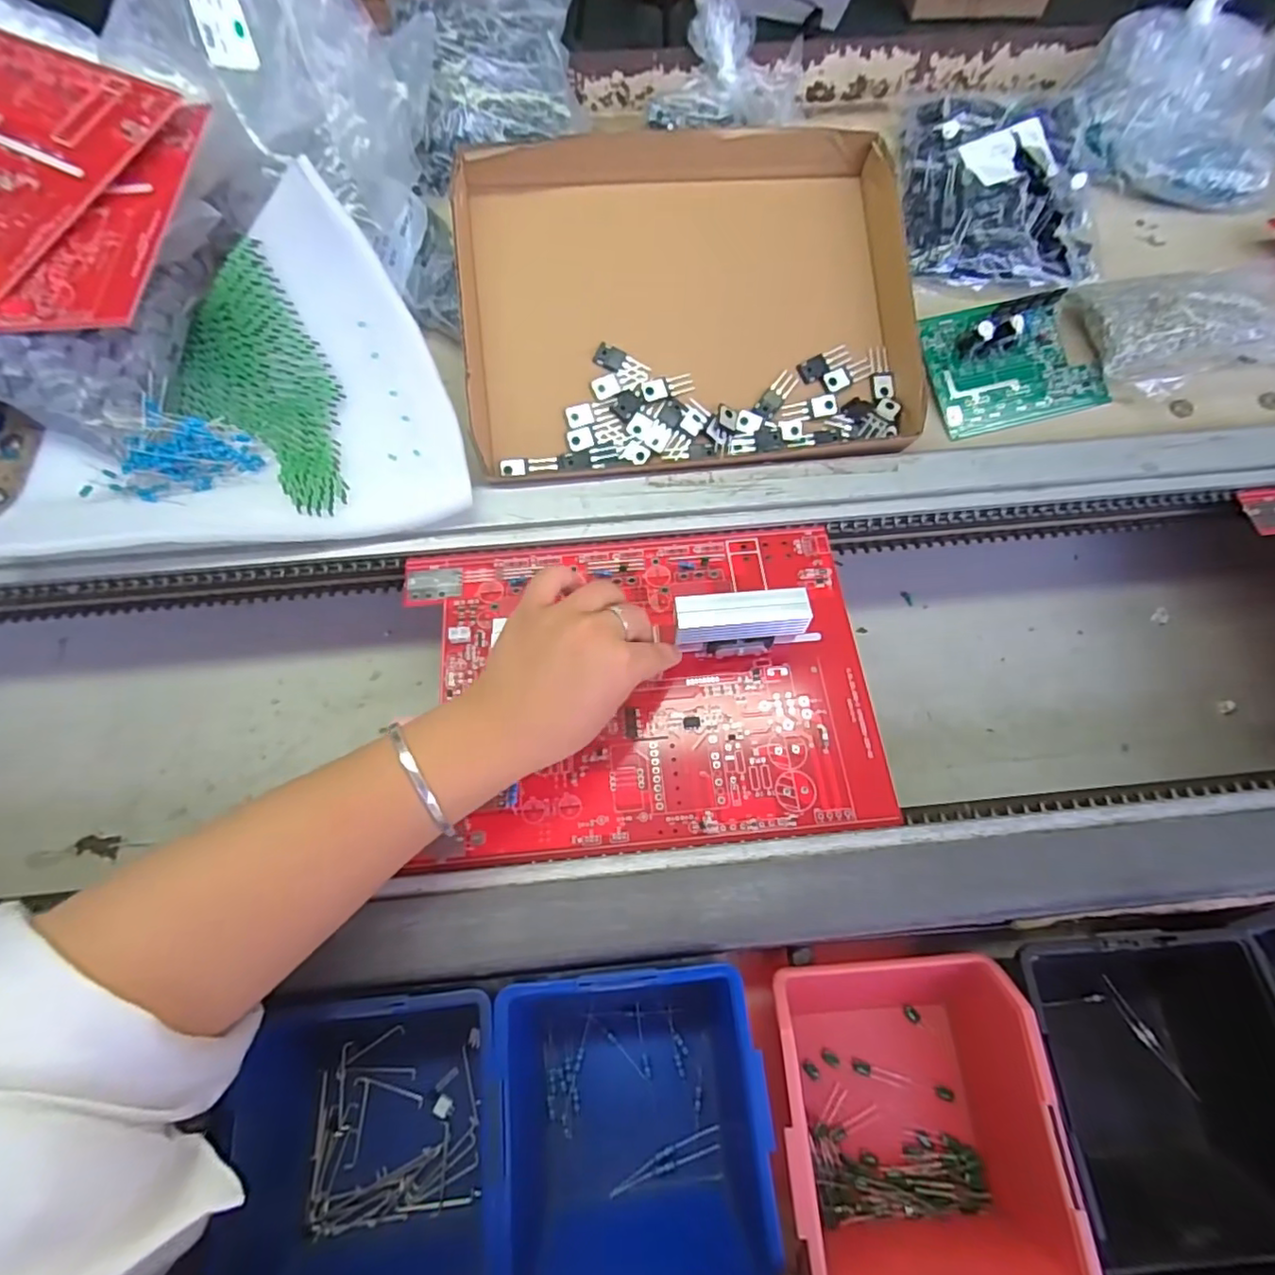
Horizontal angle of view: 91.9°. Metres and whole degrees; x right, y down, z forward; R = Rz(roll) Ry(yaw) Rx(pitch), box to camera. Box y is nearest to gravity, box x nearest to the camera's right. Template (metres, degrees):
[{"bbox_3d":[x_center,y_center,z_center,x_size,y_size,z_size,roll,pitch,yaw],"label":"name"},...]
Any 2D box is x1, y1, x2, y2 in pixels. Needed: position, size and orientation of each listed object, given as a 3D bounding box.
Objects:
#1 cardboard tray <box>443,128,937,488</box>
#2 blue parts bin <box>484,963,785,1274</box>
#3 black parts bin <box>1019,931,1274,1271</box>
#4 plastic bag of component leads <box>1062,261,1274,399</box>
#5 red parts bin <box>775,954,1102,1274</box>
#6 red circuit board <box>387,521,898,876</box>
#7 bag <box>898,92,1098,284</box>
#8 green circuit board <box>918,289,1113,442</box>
[{"bbox_3d":[0.034,-0.234,0.440,0.310,0.032,0.231,-6,87,-4],"label":"cardboard tray"},{"bbox_3d":[-0.003,0.236,0.297,0.121,0.072,0.130,-3,63,-1],"label":"blue parts bin"},{"bbox_3d":[0.246,0.221,0.308,0.117,0.085,0.124,-3,63,-1],"label":"black parts bin"},{"bbox_3d":[0.444,-0.238,0.466,0.195,0.033,0.114,-12,63,-5],"label":"plastic bag of component leads"},{"bbox_3d":[0.128,0.232,0.298,0.119,0.068,0.131,-4,63,-1],"label":"red parts bin"},{"bbox_3d":[0.002,0.015,0.361,0.268,0.050,0.198,-5,63,-2],"label":"red circuit board"},{"bbox_3d":[0.299,-0.374,0.510,0.143,0.039,0.182,1,82,12],"label":"bag"},{"bbox_3d":[0.285,-0.208,0.458,0.126,0.027,0.092,-14,90,-4],"label":"green circuit board"}]

